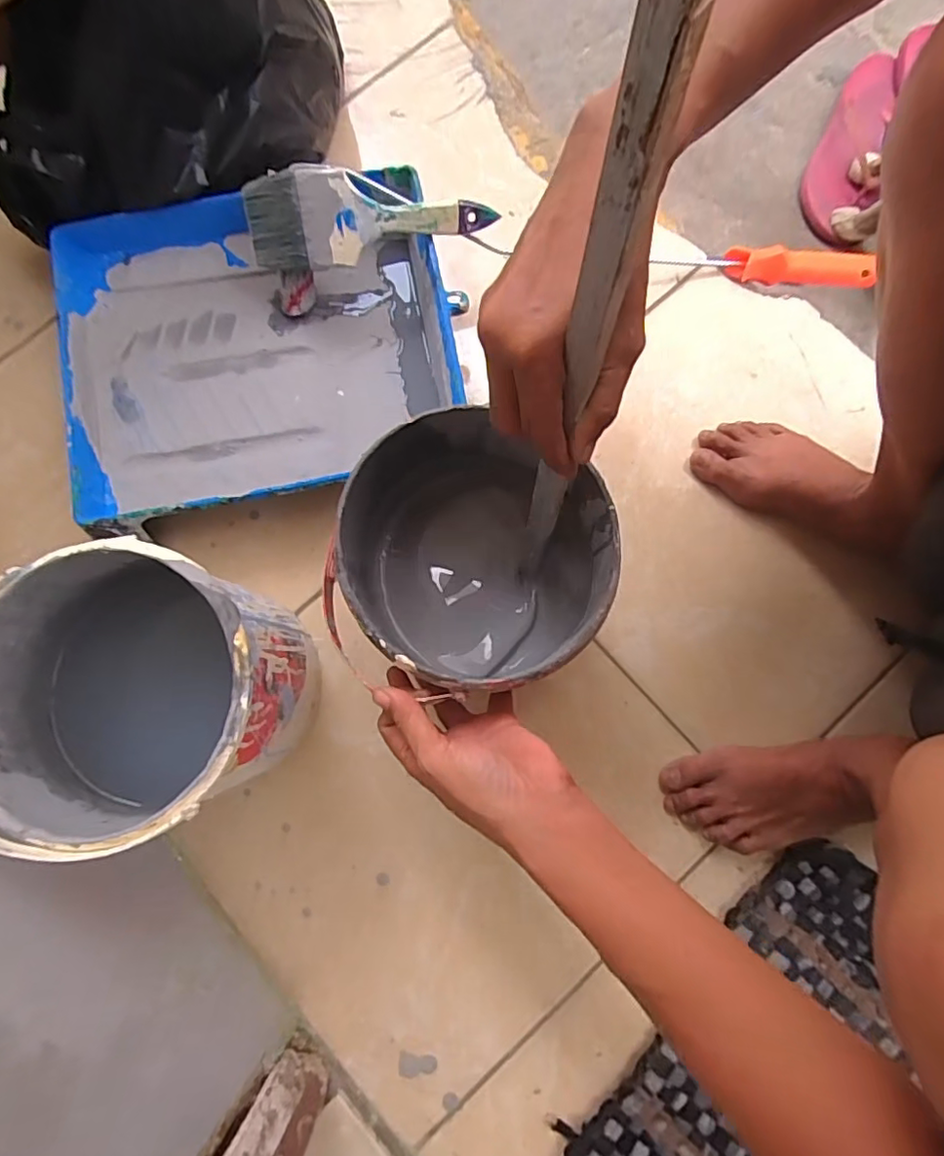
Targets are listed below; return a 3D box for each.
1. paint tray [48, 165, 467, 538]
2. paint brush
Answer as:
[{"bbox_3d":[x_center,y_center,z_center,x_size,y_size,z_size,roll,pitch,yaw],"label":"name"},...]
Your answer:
[{"bbox_3d":[-0.190,-0.204,0.534,0.338,0.071,0.288,-13,80,-2],"label":"paint tray"},{"bbox_3d":[-0.085,-0.311,0.490,0.200,0.070,0.018,-12,41,-5],"label":"paint brush"}]

